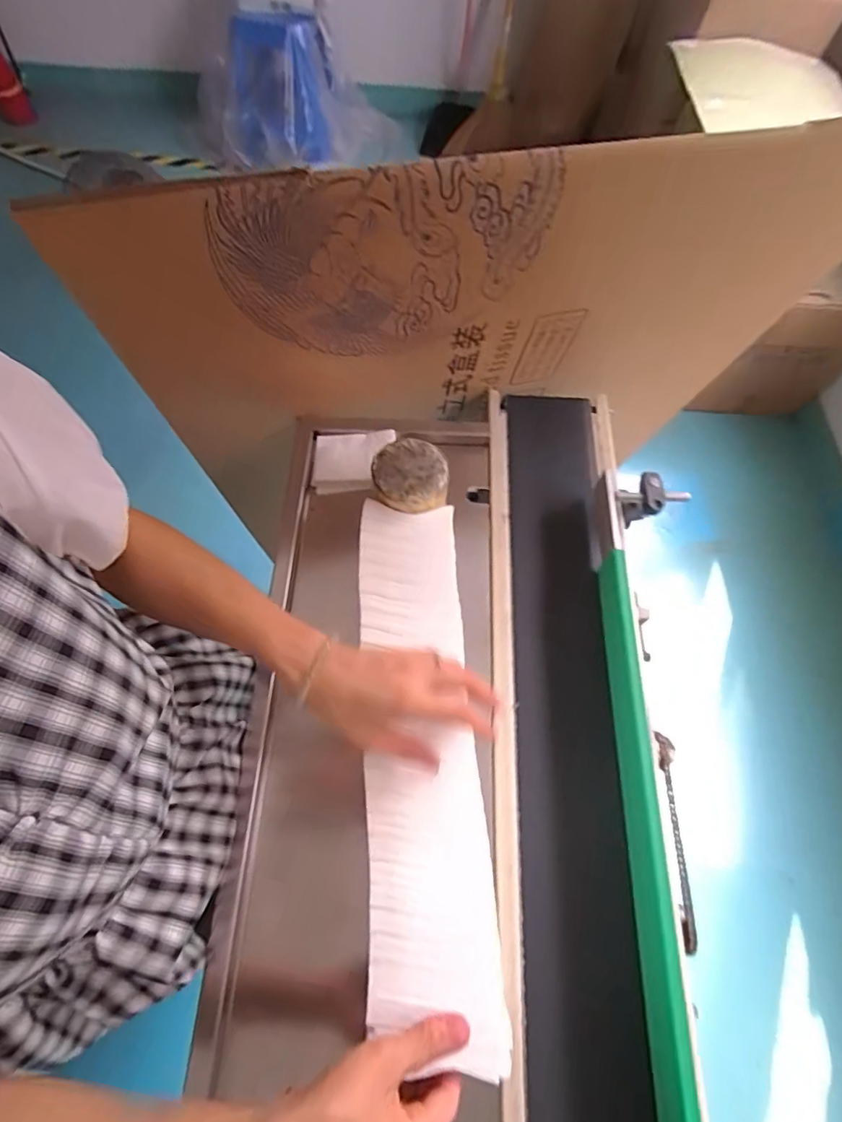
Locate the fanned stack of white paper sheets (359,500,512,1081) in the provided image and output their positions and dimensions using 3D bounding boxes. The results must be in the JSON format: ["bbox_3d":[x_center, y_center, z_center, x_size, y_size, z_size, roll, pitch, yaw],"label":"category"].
[{"bbox_3d":[-0.001,0.154,0.450,0.098,0.014,0.455,-2,66,-4],"label":"fanned stack of white paper sheets"}]

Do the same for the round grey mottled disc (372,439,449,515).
[{"bbox_3d":[-0.012,-0.090,0.542,0.076,0.028,0.077,1,66,-3],"label":"round grey mottled disc"}]

